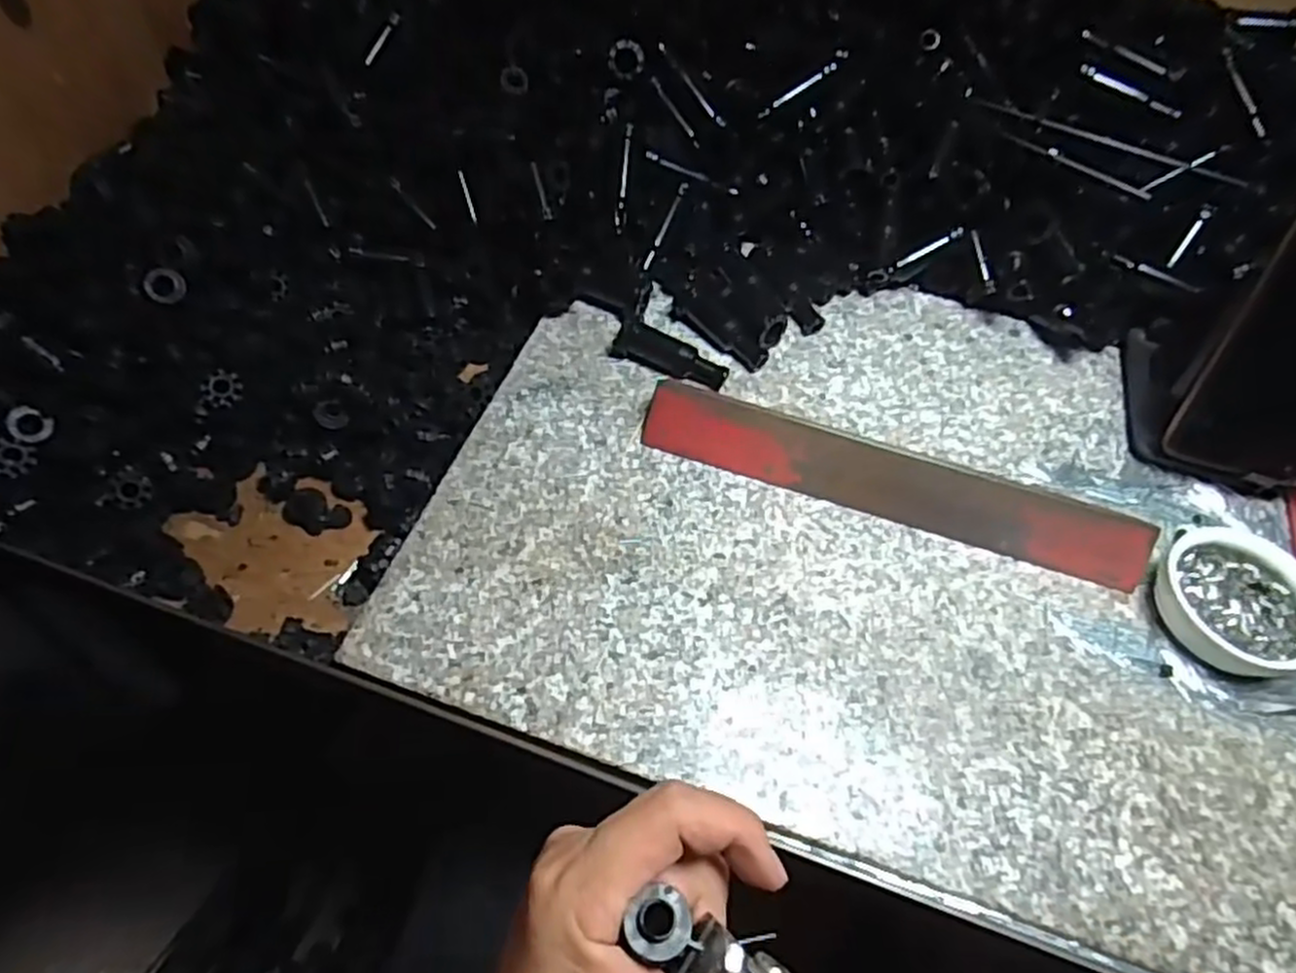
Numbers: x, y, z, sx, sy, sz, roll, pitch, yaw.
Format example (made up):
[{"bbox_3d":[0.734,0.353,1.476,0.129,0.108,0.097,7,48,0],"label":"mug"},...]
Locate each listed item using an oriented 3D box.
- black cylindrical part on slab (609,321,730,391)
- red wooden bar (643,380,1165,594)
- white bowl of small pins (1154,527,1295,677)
[{"bbox_3d":[0.013,-0.074,0.435,0.066,0.020,0.015,22,57,10],"label":"black cylindrical part on slab"},{"bbox_3d":[0.125,-0.003,0.395,0.256,0.024,0.027,17,56,7],"label":"red wooden bar"},{"bbox_3d":[0.280,0.055,0.366,0.066,0.028,0.072,2,56,-3],"label":"white bowl of small pins"}]

